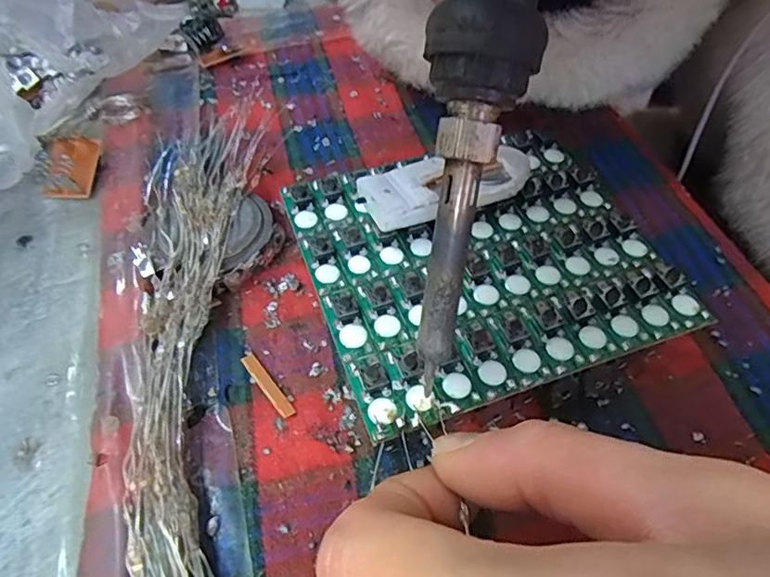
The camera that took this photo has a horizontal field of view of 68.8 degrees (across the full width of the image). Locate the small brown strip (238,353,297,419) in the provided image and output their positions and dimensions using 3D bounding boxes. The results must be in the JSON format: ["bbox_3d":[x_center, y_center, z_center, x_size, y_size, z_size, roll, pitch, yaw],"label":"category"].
[{"bbox_3d":[-0.031,0.025,0.149,0.004,0.004,0.022,-34,59,-23],"label":"small brown strip"}]

